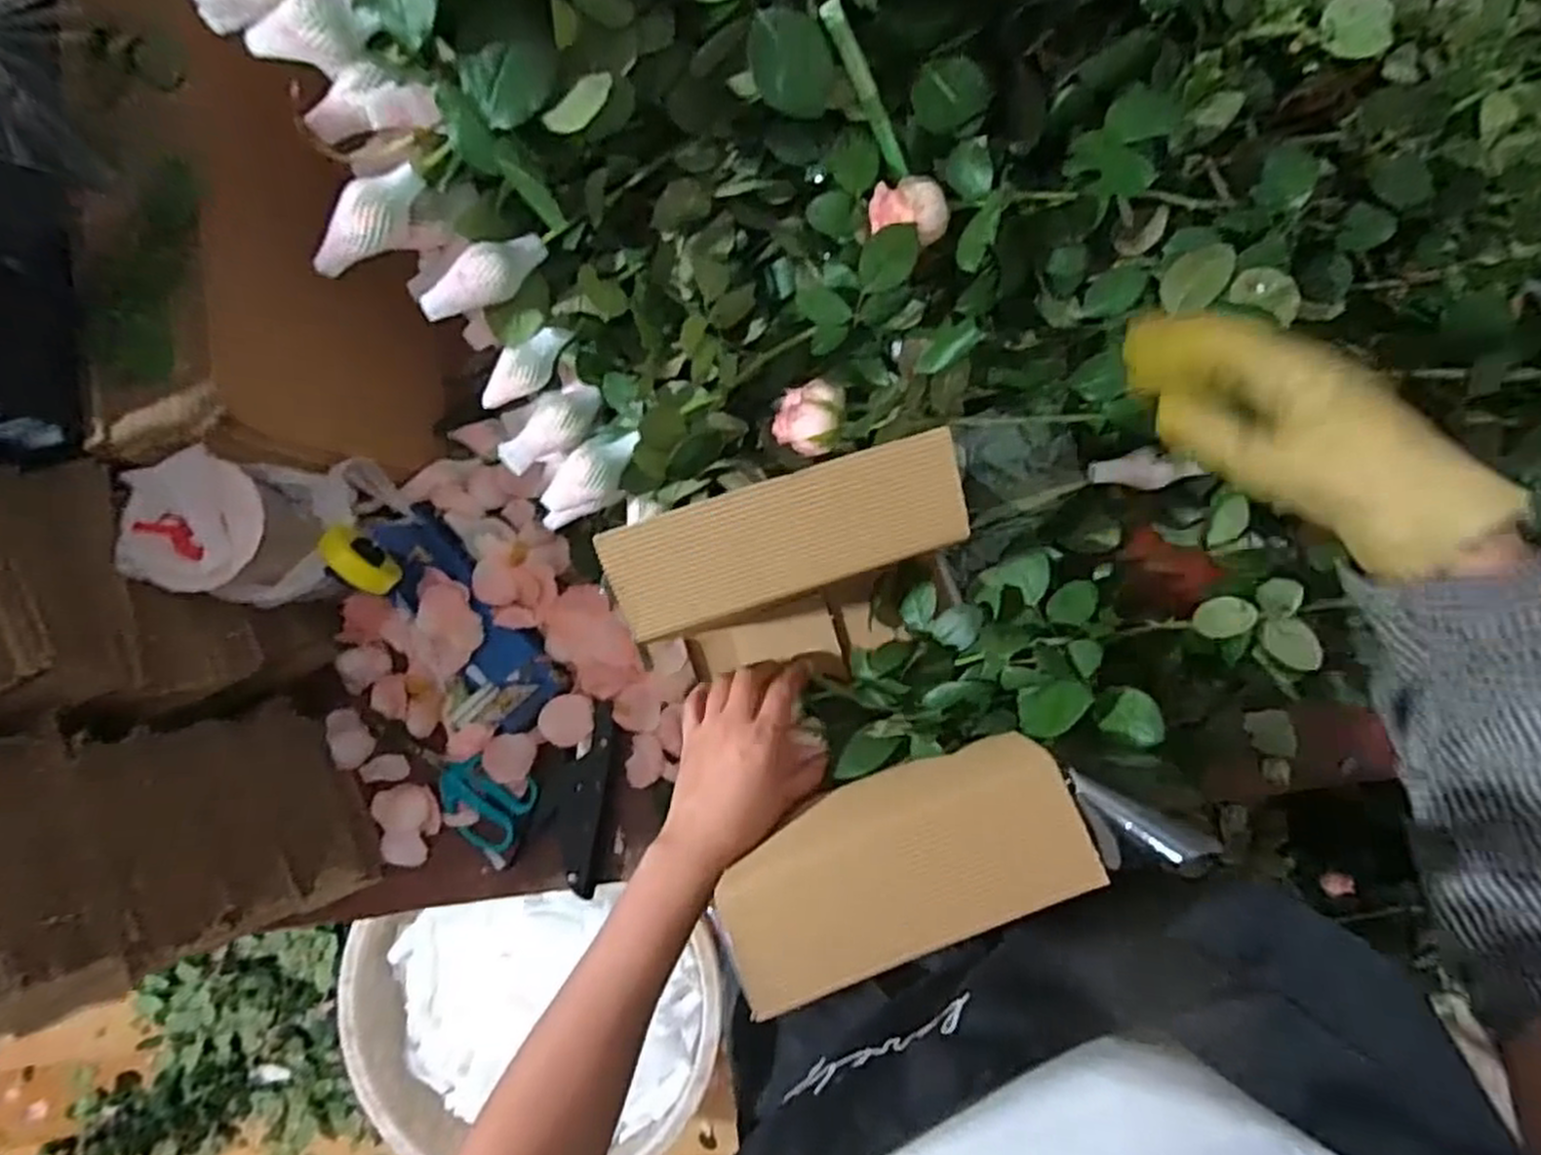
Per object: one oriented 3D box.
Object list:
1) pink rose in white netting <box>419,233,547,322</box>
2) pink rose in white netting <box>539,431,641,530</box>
[{"bbox_3d":[-0.186,-0.196,0.500,0.087,0.028,0.030,-37,82,-13],"label":"pink rose in white netting"},{"bbox_3d":[-0.129,-0.074,0.561,0.087,0.035,0.038,-44,82,1],"label":"pink rose in white netting"}]

